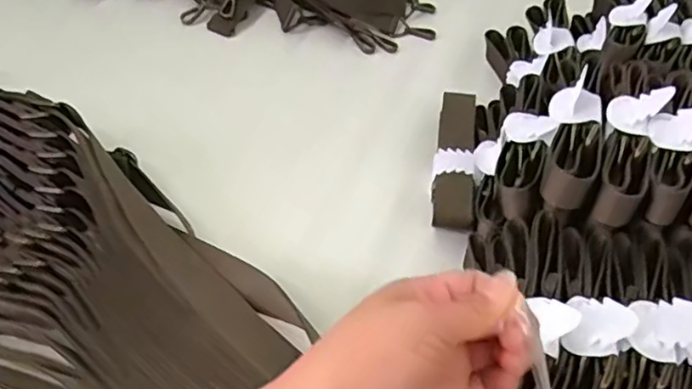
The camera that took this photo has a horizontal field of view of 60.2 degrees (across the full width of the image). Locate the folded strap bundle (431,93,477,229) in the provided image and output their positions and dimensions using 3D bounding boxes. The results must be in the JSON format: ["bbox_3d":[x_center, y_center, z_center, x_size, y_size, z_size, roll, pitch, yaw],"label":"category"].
[{"bbox_3d":[0.113,-0.038,0.612,0.040,0.028,0.177,9,46,3],"label":"folded strap bundle"}]

